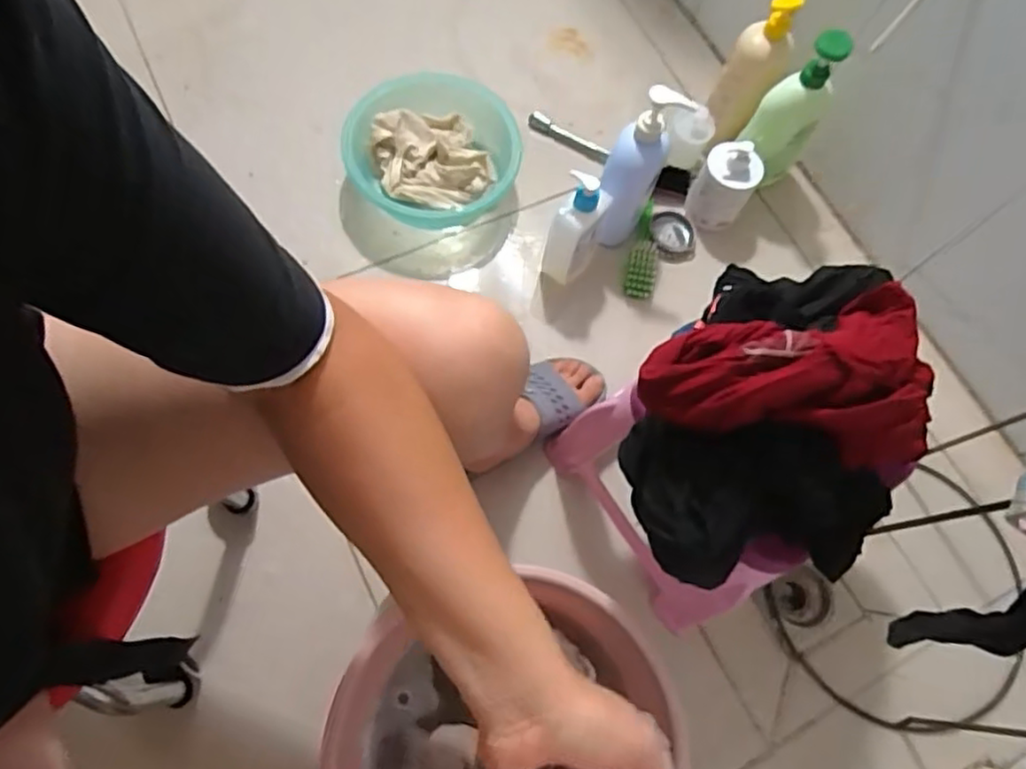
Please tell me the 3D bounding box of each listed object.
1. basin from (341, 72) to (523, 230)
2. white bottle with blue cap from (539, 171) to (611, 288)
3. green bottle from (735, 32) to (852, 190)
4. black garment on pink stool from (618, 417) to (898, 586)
[{"bbox_3d":[-0.118,-0.353,1.036,0.247,0.109,0.239,2,69,-5],"label":"basin"},{"bbox_3d":[0.089,-0.218,0.943,0.057,0.204,0.078,34,70,8],"label":"white bottle with blue cap"},{"bbox_3d":[0.400,-0.393,0.976,0.100,0.251,0.054,0,69,-6],"label":"green bottle"},{"bbox_3d":[0.188,0.106,0.536,0.202,0.122,0.125,20,68,3],"label":"black garment on pink stool"}]

